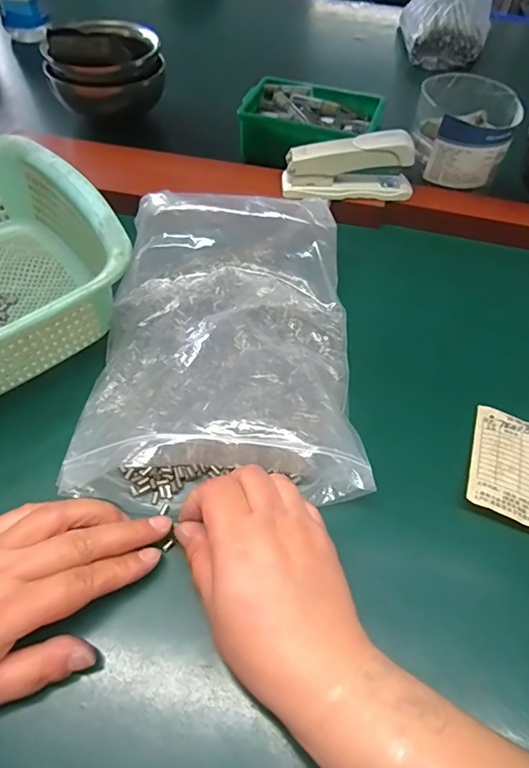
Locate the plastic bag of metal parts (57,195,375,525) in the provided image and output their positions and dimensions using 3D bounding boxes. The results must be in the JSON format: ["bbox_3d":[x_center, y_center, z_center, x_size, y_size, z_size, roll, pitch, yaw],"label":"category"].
[{"bbox_3d":[-0.027,-0.037,0.347,0.180,0.063,0.235,2,55,-1],"label":"plastic bag of metal parts"}]

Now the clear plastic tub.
[{"bbox_3d":[0.198,-0.254,0.492,0.095,0.063,0.102,1,54,-2],"label":"clear plastic tub"}]

